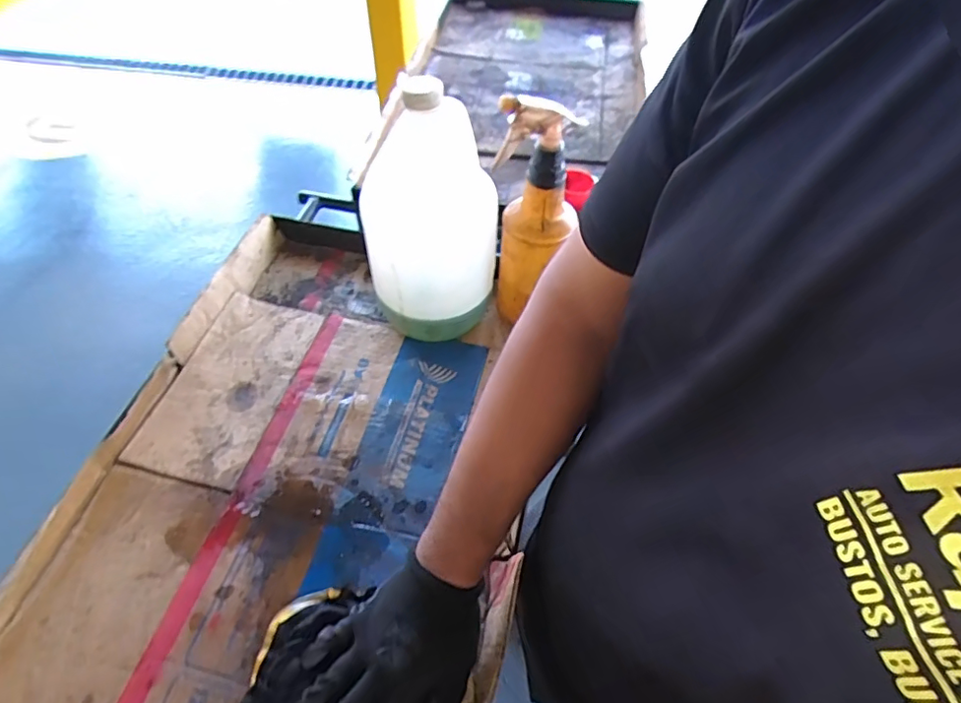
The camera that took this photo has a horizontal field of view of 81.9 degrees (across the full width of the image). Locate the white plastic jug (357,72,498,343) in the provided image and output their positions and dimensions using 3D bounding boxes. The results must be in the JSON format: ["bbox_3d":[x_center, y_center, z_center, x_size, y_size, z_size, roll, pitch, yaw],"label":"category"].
[{"bbox_3d":[-0.056,-0.139,0.623,0.145,0.290,0.106,2,52,0],"label":"white plastic jug"}]

